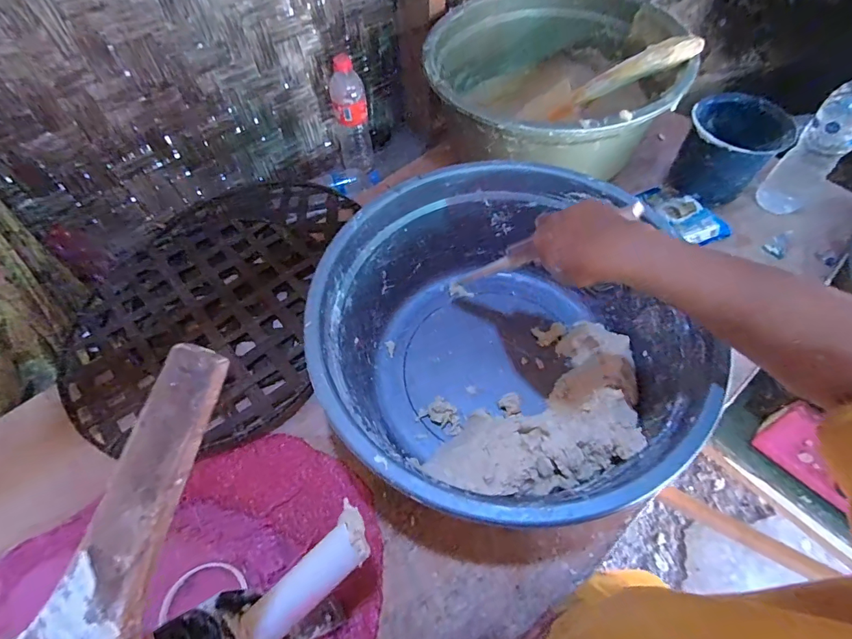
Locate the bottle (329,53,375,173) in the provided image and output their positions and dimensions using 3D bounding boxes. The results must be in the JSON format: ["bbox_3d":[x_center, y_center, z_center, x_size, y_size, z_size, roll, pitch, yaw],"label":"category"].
[{"bbox_3d":[-0.149,-0.394,0.846,0.072,0.221,0.071,-17,59,-7],"label":"bottle"}]

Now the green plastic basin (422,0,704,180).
[{"bbox_3d":[0.211,-0.390,0.757,0.398,0.220,0.414,-2,59,3],"label":"green plastic basin"}]

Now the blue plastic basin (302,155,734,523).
[{"bbox_3d":[0.078,0.027,0.510,0.377,0.178,0.402,-2,59,3],"label":"blue plastic basin"}]

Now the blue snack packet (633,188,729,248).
[{"bbox_3d":[0.410,-0.175,0.690,0.074,0.021,0.146,-23,60,-10],"label":"blue snack packet"}]

